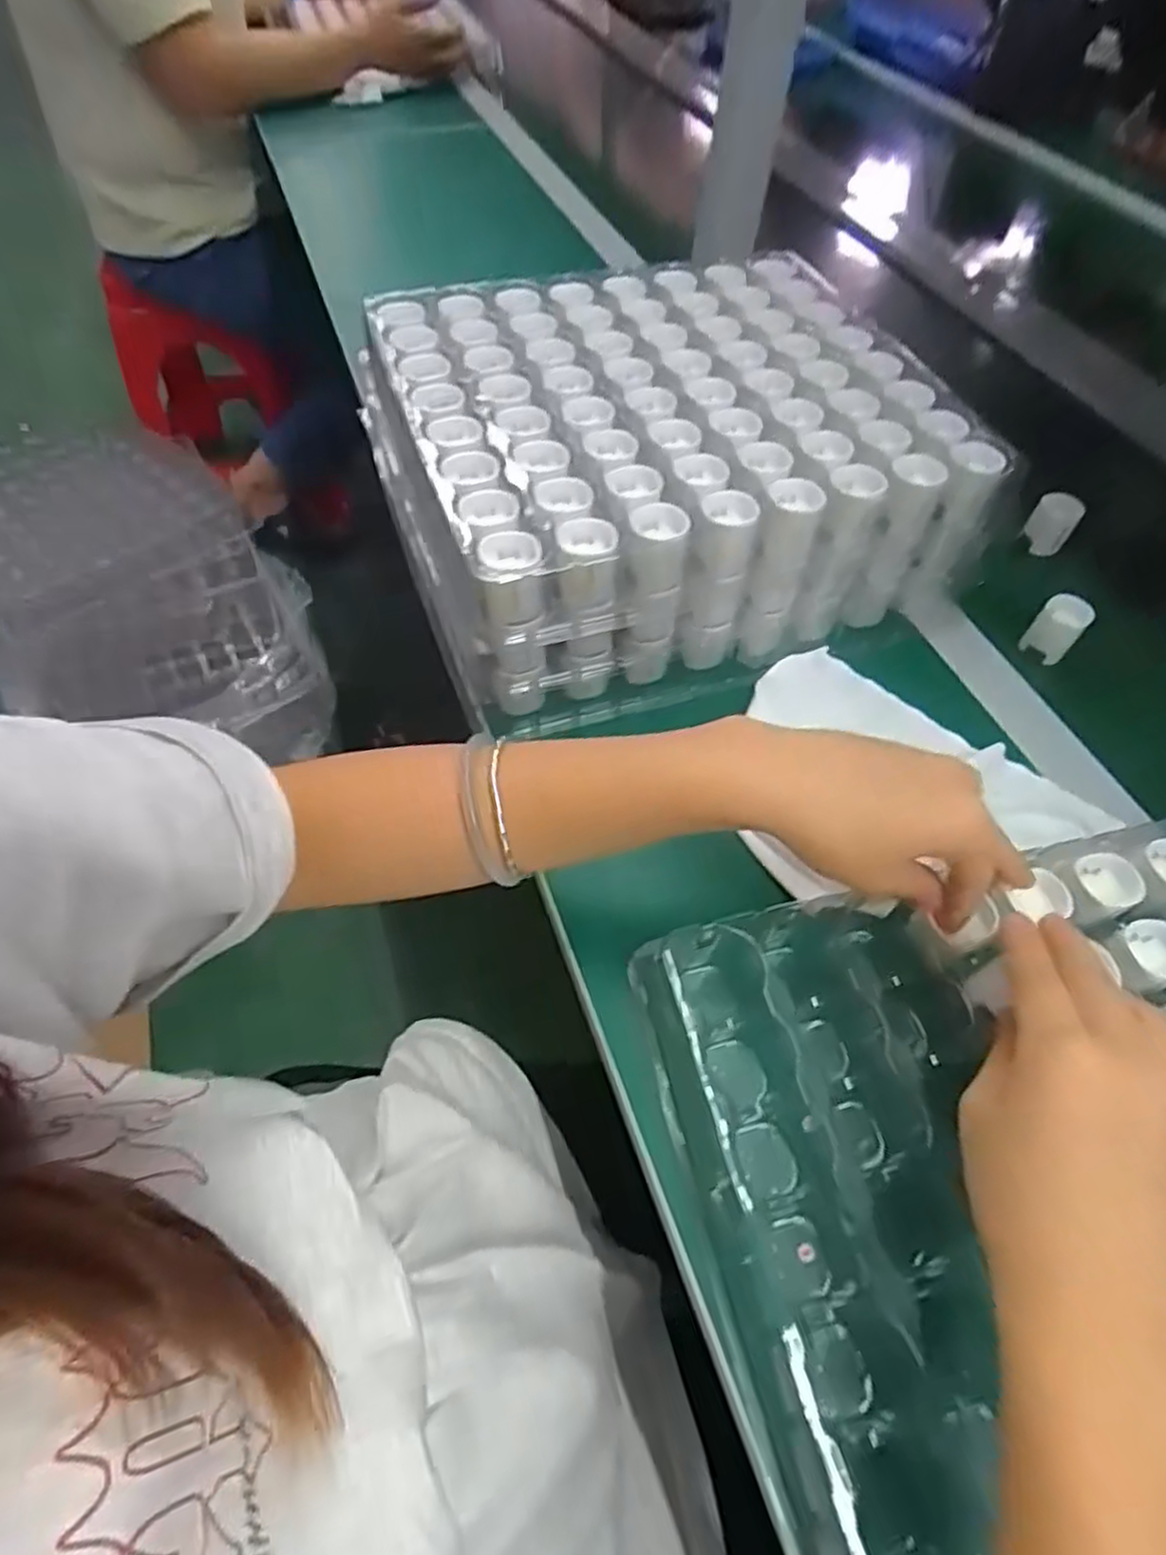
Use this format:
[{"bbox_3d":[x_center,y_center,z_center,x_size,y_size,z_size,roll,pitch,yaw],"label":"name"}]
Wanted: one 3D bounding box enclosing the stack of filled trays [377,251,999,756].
[{"bbox_3d":[0.048,-0.217,0.502,0.332,0.099,0.297,-15,58,-12],"label":"stack of filled trays"}]

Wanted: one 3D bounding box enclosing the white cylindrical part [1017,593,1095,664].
[{"bbox_3d":[0.317,-0.100,0.503,0.029,0.030,0.034,36,62,19],"label":"white cylindrical part"}]

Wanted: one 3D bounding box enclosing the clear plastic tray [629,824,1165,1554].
[{"bbox_3d":[0.223,0.174,0.298,0.333,0.049,0.305,-11,60,-9],"label":"clear plastic tray"}]

